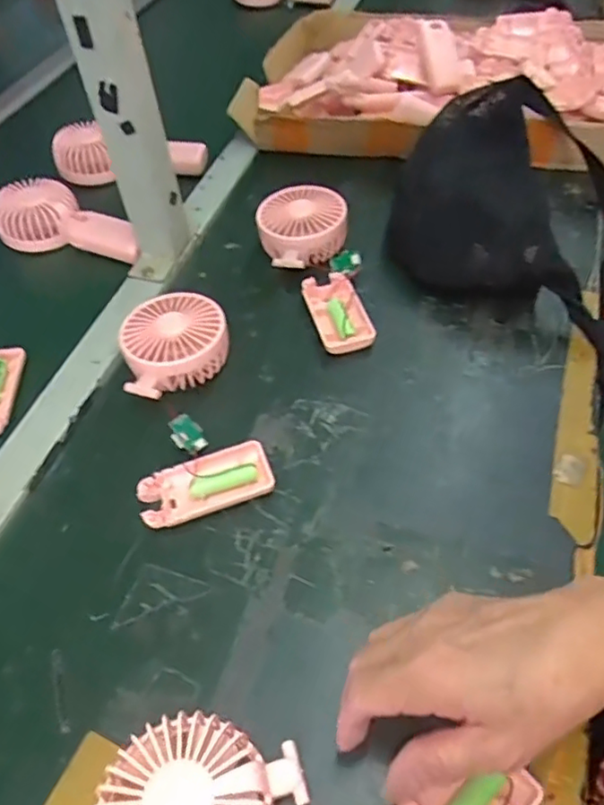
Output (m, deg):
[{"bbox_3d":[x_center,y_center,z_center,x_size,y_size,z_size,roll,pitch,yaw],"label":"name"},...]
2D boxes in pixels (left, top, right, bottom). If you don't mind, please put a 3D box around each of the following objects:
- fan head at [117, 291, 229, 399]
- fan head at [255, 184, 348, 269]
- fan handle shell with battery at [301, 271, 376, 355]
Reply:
[{"bbox_3d":[-0.106,-0.048,0.512,0.084,0.046,0.094,-13,50,-4],"label":"fan head"},{"bbox_3d":[0.001,-0.170,0.600,0.084,0.044,0.093,-20,51,-10],"label":"fan head"},{"bbox_3d":[0.032,-0.080,0.543,0.045,0.016,0.093,-15,50,-6],"label":"fan handle shell with battery"}]

